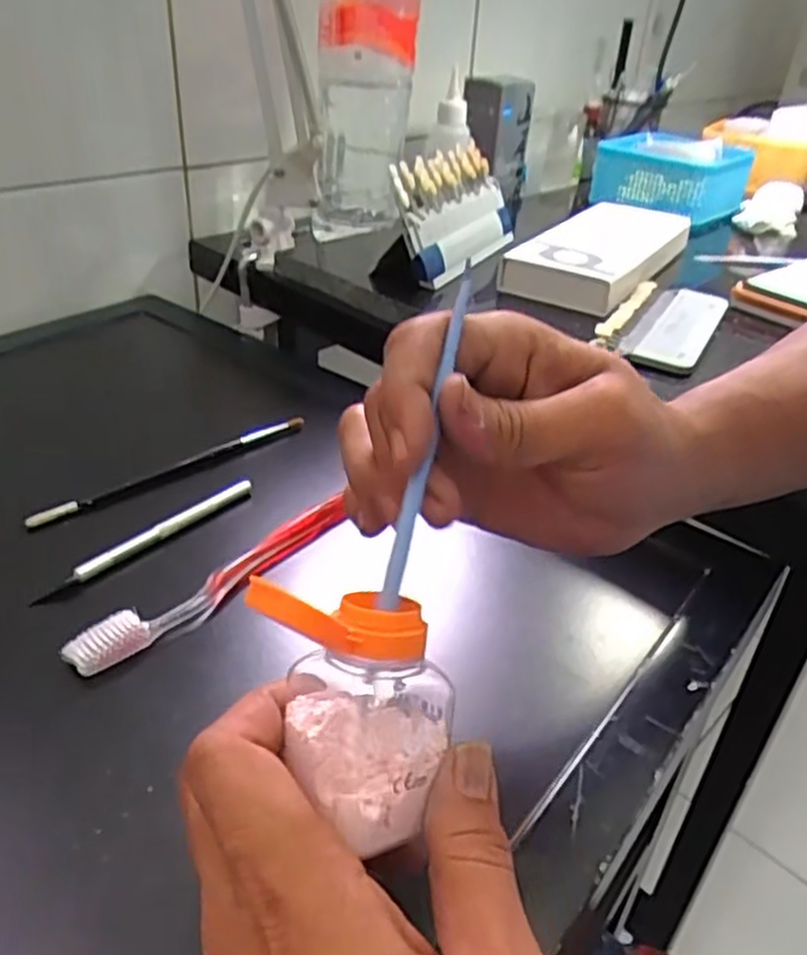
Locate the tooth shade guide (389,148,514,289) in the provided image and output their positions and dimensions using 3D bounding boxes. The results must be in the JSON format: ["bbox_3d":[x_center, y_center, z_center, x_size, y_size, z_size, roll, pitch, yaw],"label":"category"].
[{"bbox_3d":[0.041,-0.218,0.621,0.023,0.091,0.165,-5,25,35],"label":"tooth shade guide"}]

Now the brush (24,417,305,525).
[{"bbox_3d":[-0.141,-0.006,0.479,0.185,0.012,0.006,-25,43,-37],"label":"brush"}]

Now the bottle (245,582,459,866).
[{"bbox_3d":[-0.014,0.065,0.229,0.049,0.073,0.038,-7,5,-23],"label":"bottle"}]

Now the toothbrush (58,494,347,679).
[{"bbox_3d":[-0.092,0.052,0.399,0.020,0.015,0.170,28,40,32],"label":"toothbrush"}]

